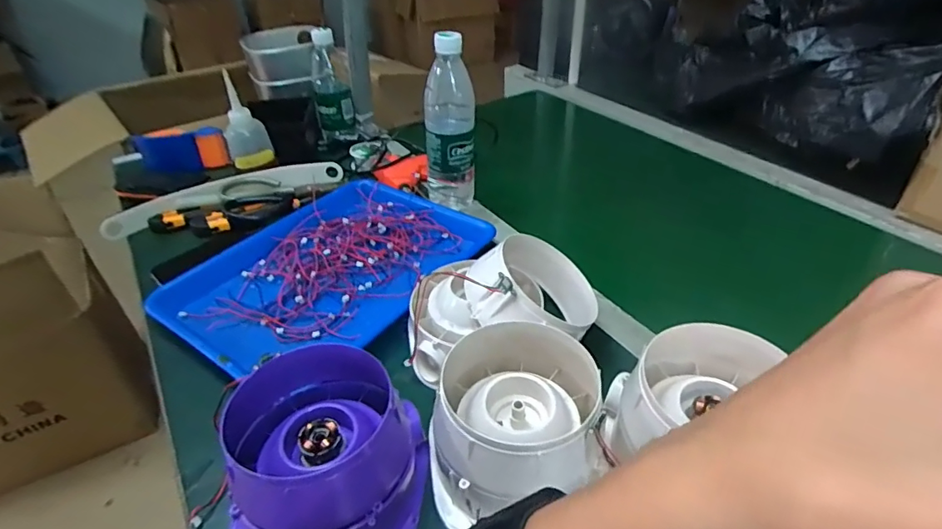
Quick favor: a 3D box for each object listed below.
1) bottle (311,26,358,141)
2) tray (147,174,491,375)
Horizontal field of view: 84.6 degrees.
[{"bbox_3d":[-0.236,-0.303,0.879,0.064,0.176,0.063,-12,38,-14],"label":"bottle"},{"bbox_3d":[-0.164,0.005,0.614,0.247,0.035,0.344,24,44,31],"label":"tray"}]

